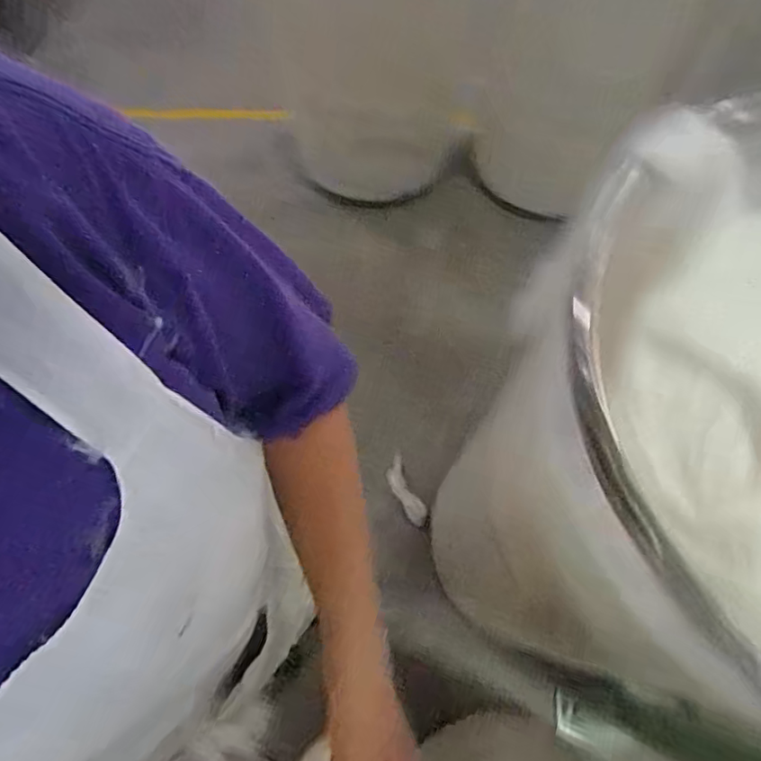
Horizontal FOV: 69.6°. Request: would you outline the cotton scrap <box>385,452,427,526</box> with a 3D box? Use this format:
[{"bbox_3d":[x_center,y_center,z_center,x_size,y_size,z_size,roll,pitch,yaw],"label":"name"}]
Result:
[{"bbox_3d":[0.062,0.277,1.370,0.056,0.005,0.174,-32,70,13],"label":"cotton scrap"}]

